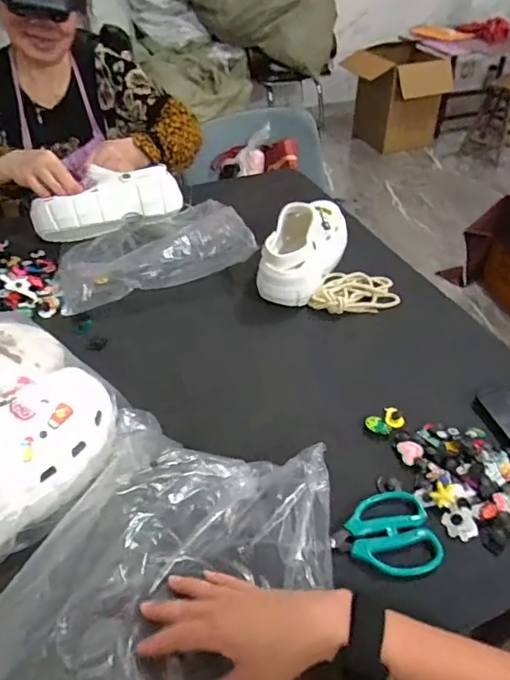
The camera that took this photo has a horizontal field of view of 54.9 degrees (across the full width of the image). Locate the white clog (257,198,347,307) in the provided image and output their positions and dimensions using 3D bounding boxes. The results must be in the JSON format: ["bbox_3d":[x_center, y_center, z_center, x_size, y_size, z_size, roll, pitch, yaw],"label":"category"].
[{"bbox_3d":[0.078,-0.151,0.818,0.105,0.116,0.207,15,43,18],"label":"white clog"}]

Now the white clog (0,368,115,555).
[{"bbox_3d":[-0.246,0.121,0.479,0.097,0.092,0.259,23,46,26],"label":"white clog"}]

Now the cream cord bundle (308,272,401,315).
[{"bbox_3d":[0.162,-0.077,0.786,0.130,0.022,0.107,9,42,12],"label":"cream cord bundle"}]

